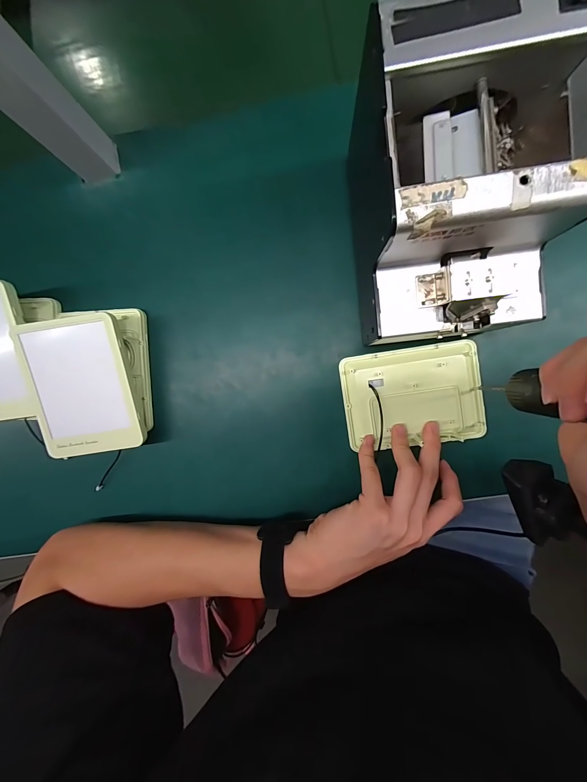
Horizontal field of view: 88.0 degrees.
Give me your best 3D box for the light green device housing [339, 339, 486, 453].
[{"bbox_3d":[0.120,0.005,0.303,0.134,0.017,0.095,-8,94,5],"label":"light green device housing"}]

